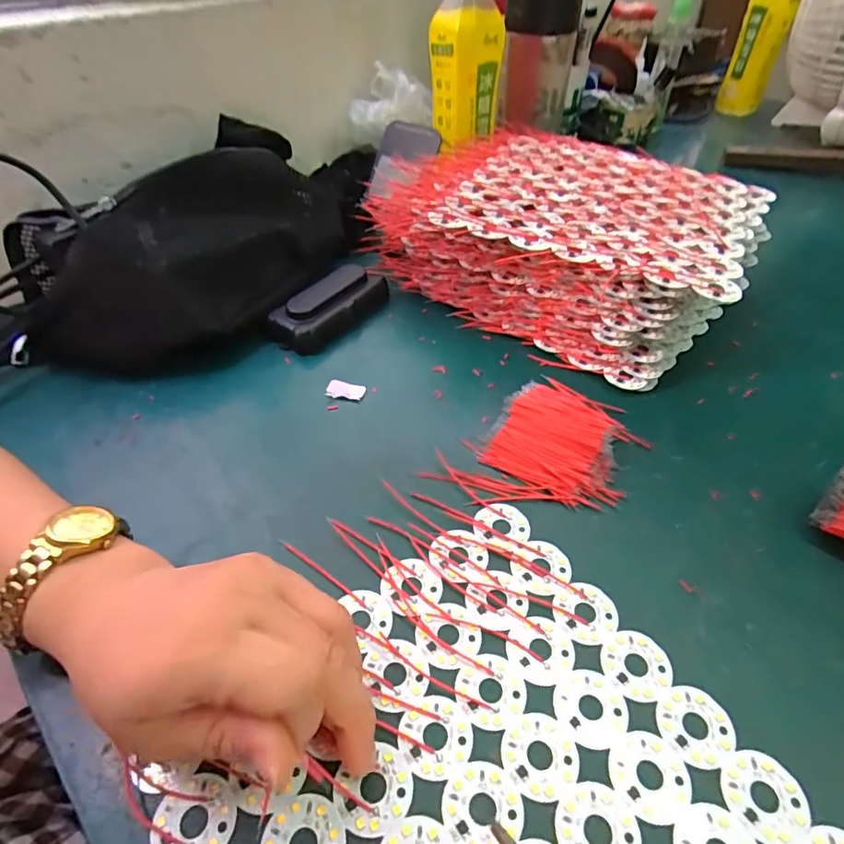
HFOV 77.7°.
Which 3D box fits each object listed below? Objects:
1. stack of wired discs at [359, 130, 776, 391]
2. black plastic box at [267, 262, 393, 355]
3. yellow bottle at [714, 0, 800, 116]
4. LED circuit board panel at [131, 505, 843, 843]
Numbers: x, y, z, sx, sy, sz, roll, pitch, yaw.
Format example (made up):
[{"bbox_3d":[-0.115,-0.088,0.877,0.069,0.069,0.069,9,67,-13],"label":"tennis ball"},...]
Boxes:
[{"bbox_3d":[0.130,-0.167,0.460,0.280,0.086,0.254,29,52,26],"label":"stack of wired discs"},{"bbox_3d":[-0.071,-0.095,0.428,0.048,0.026,0.107,29,52,26],"label":"black plastic box"},{"bbox_3d":[0.502,-0.567,0.777,0.064,0.198,0.051,19,48,18],"label":"yellow bottle"},{"bbox_3d":[0.024,0.152,0.201,0.208,0.004,0.204,-28,51,-25],"label":"LED circuit board panel"}]

